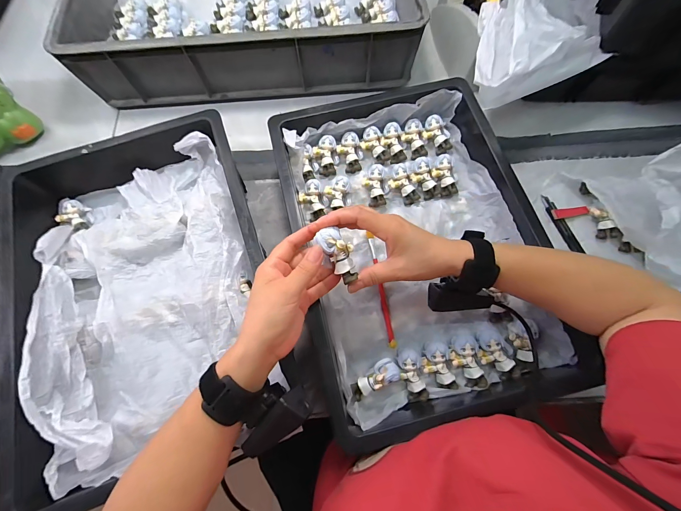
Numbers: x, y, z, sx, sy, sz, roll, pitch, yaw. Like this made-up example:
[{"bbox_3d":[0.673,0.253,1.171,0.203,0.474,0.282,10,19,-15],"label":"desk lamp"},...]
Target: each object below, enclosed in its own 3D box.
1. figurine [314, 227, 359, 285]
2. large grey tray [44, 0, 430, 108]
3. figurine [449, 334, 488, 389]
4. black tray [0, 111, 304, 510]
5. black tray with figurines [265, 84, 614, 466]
[{"bbox_3d":[-0.001,0.000,0.301,0.028,0.025,0.058,-29,110,-8],"label":"figurine"},{"bbox_3d":[-0.170,-0.506,0.567,0.578,0.111,0.413,-5,71,0],"label":"large grey tray"},{"bbox_3d":[0.155,0.130,0.364,0.036,0.021,0.061,-8,71,-1],"label":"figurine"},{"bbox_3d":[-0.265,0.015,0.411,0.310,0.084,0.463,-19,72,-5],"label":"black tray"},{"bbox_3d":[0.099,-0.018,0.401,0.305,0.073,0.450,-13,72,-3],"label":"black tray with figurines"}]

